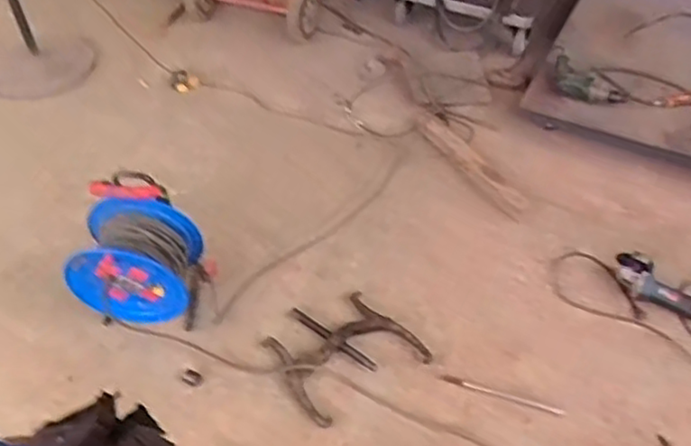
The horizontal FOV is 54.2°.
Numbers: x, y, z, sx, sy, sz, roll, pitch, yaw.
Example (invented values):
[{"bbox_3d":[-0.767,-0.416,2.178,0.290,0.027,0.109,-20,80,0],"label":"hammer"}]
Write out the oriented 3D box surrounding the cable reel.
[{"bbox_3d":[-0.538,0.072,1.734,0.300,0.357,0.252,6,49,8],"label":"cable reel"}]

